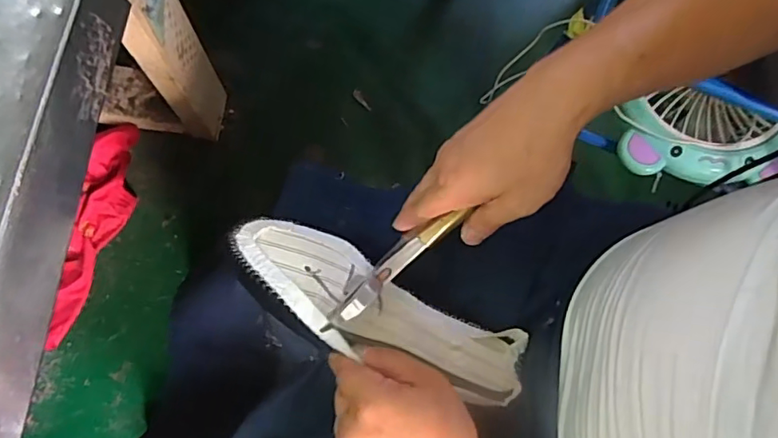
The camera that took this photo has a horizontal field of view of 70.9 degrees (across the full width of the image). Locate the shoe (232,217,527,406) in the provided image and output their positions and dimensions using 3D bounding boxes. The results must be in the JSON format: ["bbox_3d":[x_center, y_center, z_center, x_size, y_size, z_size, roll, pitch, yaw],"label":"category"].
[{"bbox_3d":[-0.017,0.083,0.436,0.241,0.062,0.091,26,41,-1],"label":"shoe"}]

